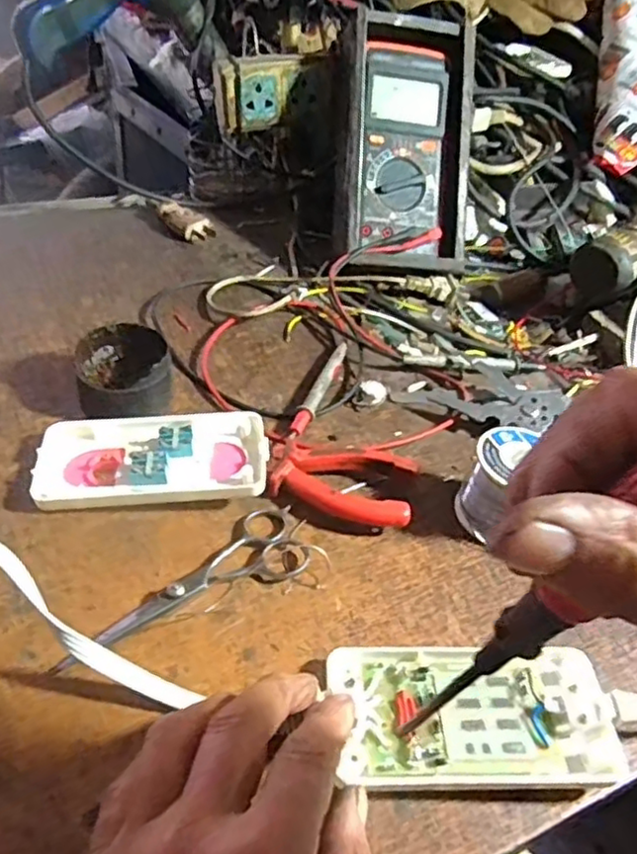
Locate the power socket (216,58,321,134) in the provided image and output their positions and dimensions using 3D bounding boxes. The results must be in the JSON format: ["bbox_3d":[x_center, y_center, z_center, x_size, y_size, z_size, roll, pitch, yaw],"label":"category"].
[{"bbox_3d":[-0.041,-0.294,0.579,0.094,0.054,0.030,-11,46,-19],"label":"power socket"}]

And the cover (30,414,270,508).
[{"bbox_3d":[-0.094,0.019,0.381,0.126,0.021,0.056,0,43,-7],"label":"cover"}]

